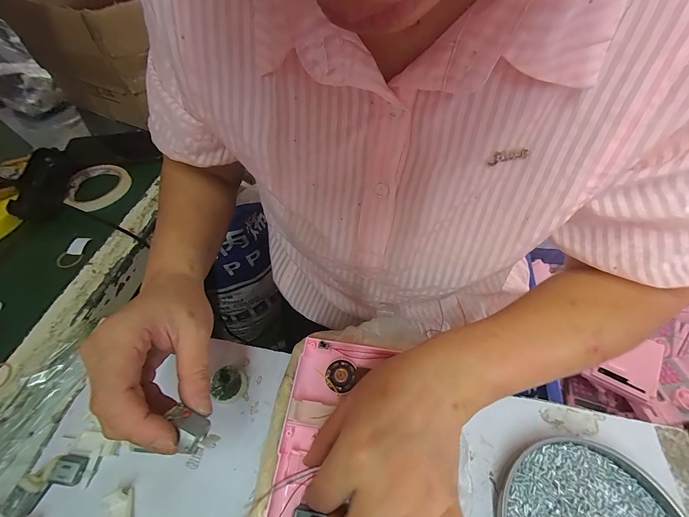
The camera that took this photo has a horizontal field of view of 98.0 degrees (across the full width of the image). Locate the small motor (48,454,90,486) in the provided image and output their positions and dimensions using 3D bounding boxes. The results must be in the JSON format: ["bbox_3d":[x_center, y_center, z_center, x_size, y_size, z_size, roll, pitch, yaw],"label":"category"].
[{"bbox_3d":[-0.234,0.180,0.256,0.021,0.011,0.021,7,55,7],"label":"small motor"}]

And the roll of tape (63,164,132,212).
[{"bbox_3d":[-0.397,-0.115,0.475,0.097,0.026,0.091,-1,54,1],"label":"roll of tape"}]

